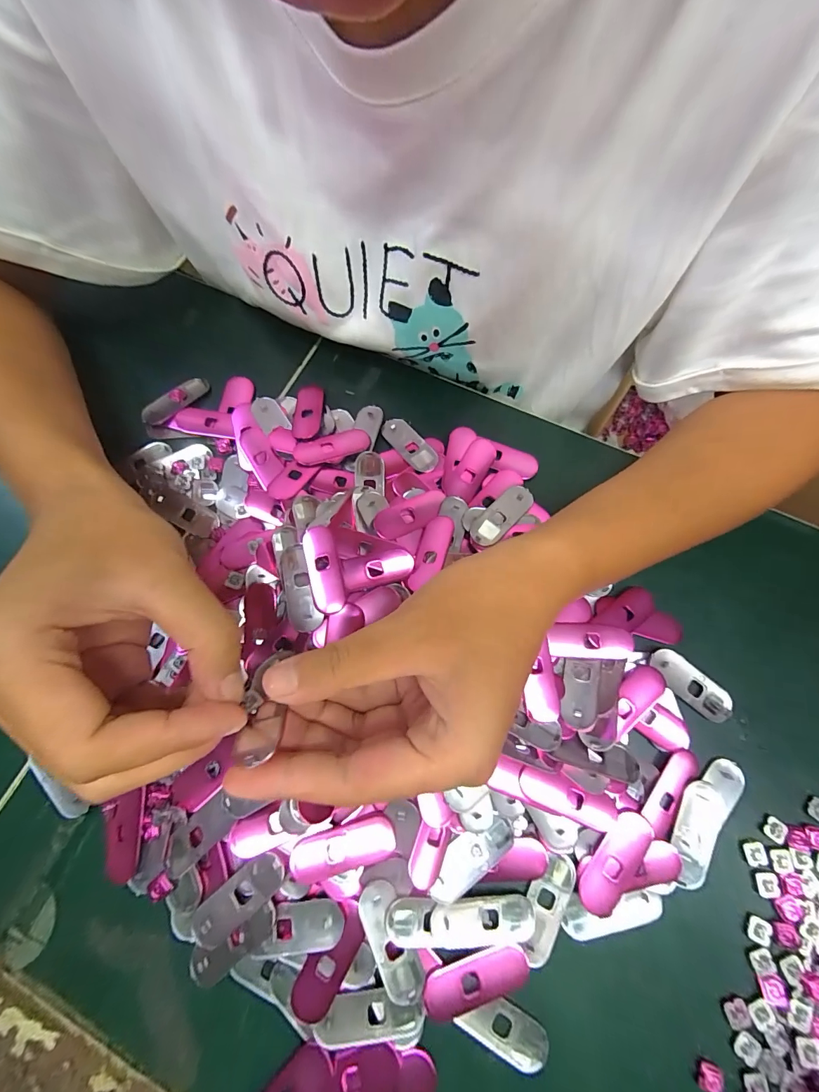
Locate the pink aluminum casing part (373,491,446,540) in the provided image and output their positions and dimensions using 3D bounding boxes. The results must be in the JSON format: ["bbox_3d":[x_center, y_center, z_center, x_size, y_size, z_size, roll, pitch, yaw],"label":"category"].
[{"bbox_3d":[0.001,-0.019,0.249,0.047,0.012,0.020,-24,75,-7],"label":"pink aluminum casing part"}]

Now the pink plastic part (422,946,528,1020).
[{"bbox_3d":[0.031,0.202,0.188,0.049,0.004,0.020,-18,74,-5],"label":"pink plastic part"}]

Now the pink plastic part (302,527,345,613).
[{"bbox_3d":[-0.048,0.013,0.227,0.017,0.007,0.049,-13,74,-4],"label":"pink plastic part"}]

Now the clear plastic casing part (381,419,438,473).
[{"bbox_3d":[0.001,-0.068,0.272,0.016,0.007,0.049,-36,76,-10],"label":"clear plastic casing part"}]

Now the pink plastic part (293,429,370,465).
[{"bbox_3d":[-0.051,-0.066,0.269,0.049,0.008,0.018,-20,74,-6],"label":"pink plastic part"}]

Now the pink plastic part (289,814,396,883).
[{"bbox_3d":[-0.032,0.144,0.195,0.050,0.004,0.019,-16,74,-5],"label":"pink plastic part"}]

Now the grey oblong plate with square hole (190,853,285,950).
[{"bbox_3d":[-0.082,0.171,0.196,0.055,0.009,0.016,-39,77,-11],"label":"grey oblong plate with square hole"}]

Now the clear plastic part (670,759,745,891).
[{"bbox_3d":[0.150,0.138,0.208,0.023,0.004,0.063,34,76,10],"label":"clear plastic part"}]

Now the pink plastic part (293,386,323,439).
[{"bbox_3d":[-0.070,-0.091,0.281,0.018,0.009,0.045,2,73,1],"label":"pink plastic part"}]

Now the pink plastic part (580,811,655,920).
[{"bbox_3d":[0.102,0.156,0.202,0.019,0.004,0.049,33,76,10],"label":"pink plastic part"}]

